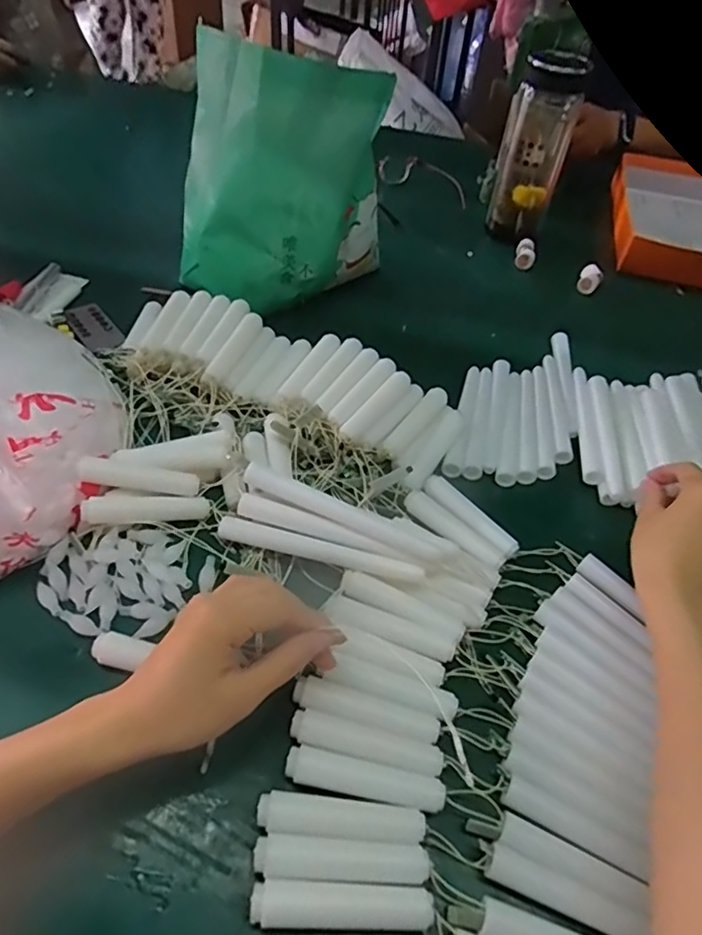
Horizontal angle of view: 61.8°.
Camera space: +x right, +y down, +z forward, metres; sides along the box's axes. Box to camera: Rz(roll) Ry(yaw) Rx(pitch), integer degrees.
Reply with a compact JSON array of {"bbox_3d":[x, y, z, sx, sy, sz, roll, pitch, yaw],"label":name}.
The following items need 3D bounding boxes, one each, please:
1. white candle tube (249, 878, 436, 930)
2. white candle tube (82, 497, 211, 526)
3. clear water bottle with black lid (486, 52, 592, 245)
[{"bbox_3d":[-0.005,0.218,0.291,0.088,0.011,0.018,5,49,-2],"label":"white candle tube"},{"bbox_3d":[-0.154,0.032,0.446,0.089,0.017,0.014,0,51,-24],"label":"white candle tube"},{"bbox_3d":[0.230,-0.396,0.750,0.077,0.220,0.063,29,52,18],"label":"clear water bottle with black lid"}]

